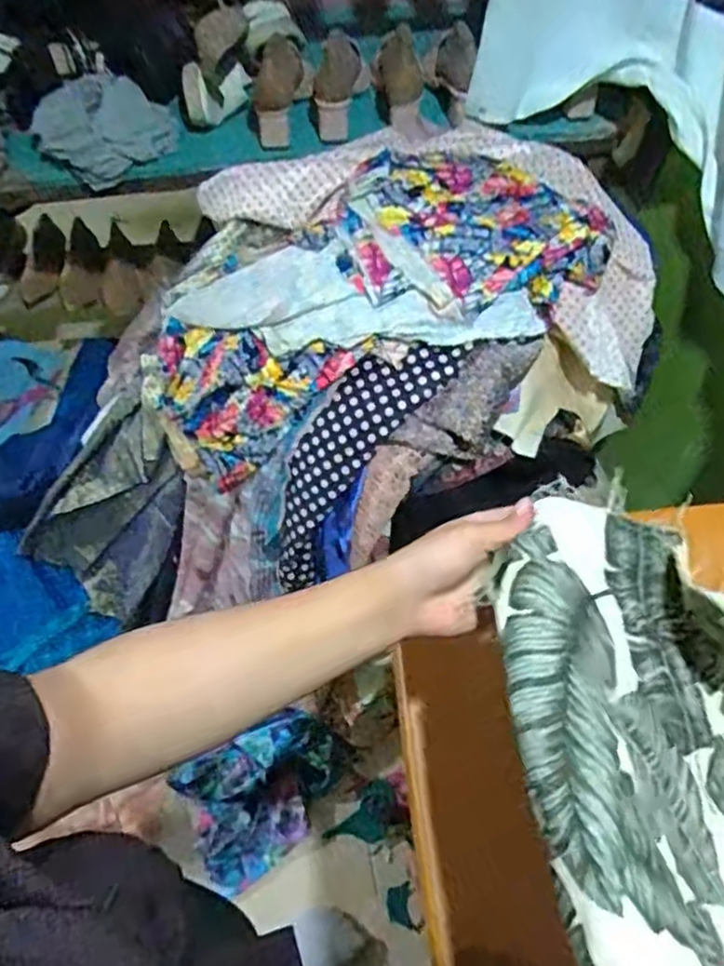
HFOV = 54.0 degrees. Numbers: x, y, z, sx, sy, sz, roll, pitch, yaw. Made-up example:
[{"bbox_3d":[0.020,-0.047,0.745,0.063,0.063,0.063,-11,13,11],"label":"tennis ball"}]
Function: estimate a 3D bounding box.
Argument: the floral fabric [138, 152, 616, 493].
[{"bbox_3d":[-0.003,-0.238,0.935,0.645,0.174,0.270,-25,60,11],"label":"floral fabric"}]

